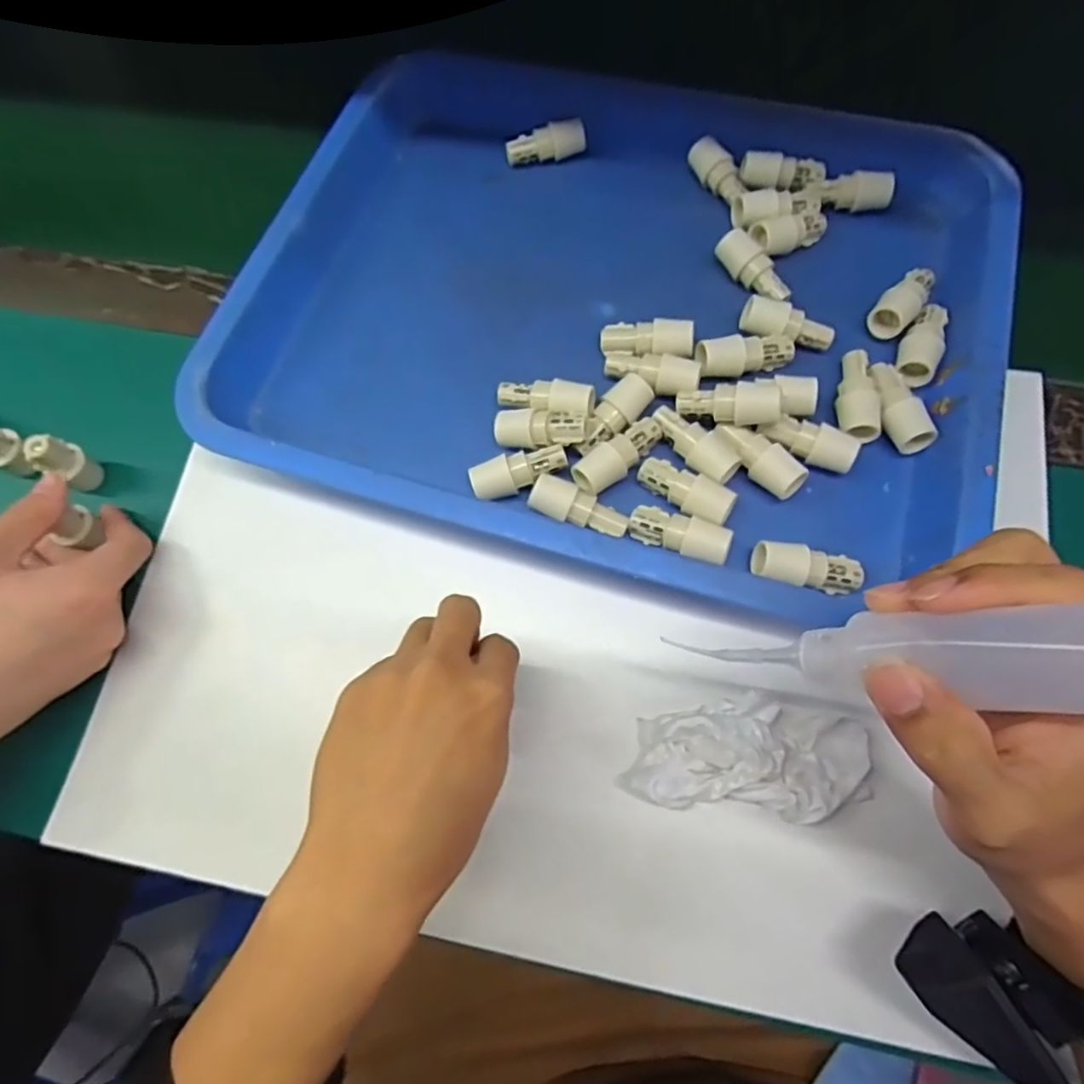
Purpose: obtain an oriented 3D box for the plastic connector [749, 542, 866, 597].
[{"bbox_3d":[0.137,0.016,0.336,0.053,0.023,0.021,7,71,5],"label":"plastic connector"}]

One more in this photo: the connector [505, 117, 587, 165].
[{"bbox_3d":[0.003,-0.281,0.459,0.055,0.022,0.019,-8,70,-1],"label":"connector"}]

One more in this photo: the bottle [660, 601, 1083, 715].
[{"bbox_3d":[0.109,0.037,0.214,0.029,0.141,0.029,23,70,-33],"label":"bottle"}]

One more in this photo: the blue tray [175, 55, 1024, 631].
[{"bbox_3d":[0.045,-0.160,0.396,0.438,0.050,0.369,17,74,6],"label":"blue tray"}]

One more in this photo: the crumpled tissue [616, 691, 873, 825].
[{"bbox_3d":[0.101,0.106,0.322,0.112,0.023,0.054,6,71,4],"label":"crumpled tissue"}]

